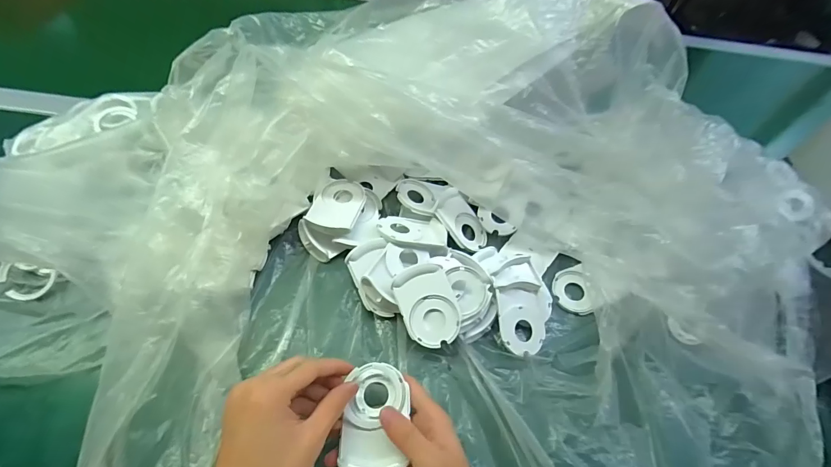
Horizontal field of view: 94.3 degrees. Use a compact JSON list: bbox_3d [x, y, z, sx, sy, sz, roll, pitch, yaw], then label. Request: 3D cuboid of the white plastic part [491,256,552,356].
[{"bbox_3d":[0.122,0.075,0.426,0.069,0.034,0.105,-2,56,-8],"label":"white plastic part"}]

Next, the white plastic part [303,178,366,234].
[{"bbox_3d":[-0.091,-0.035,0.456,0.056,0.016,0.079,15,60,5],"label":"white plastic part"}]

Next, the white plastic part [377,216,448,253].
[{"bbox_3d":[-0.005,-0.001,0.451,0.079,0.018,0.056,8,29,-15],"label":"white plastic part"}]

